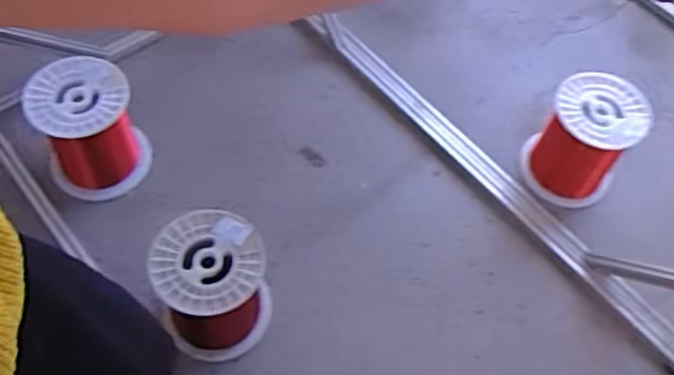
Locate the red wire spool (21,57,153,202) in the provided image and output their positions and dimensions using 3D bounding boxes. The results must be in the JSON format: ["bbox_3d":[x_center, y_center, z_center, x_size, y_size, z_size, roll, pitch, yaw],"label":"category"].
[{"bbox_3d":[-0.525,-0.118,1.454,0.204,0.234,0.202,2,58,-4],"label":"red wire spool"}]

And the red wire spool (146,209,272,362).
[{"bbox_3d":[-0.232,0.189,1.292,0.194,0.228,0.199,2,58,-4],"label":"red wire spool"}]

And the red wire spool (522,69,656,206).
[{"bbox_3d":[0.549,-0.109,1.522,0.214,0.226,0.197,2,58,-4],"label":"red wire spool"}]

